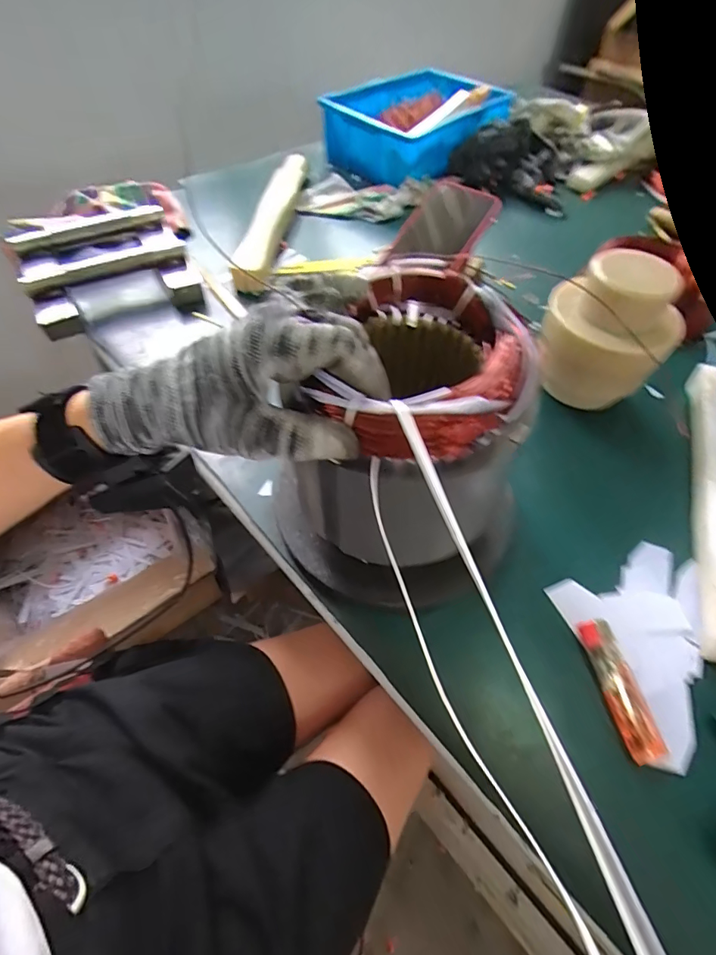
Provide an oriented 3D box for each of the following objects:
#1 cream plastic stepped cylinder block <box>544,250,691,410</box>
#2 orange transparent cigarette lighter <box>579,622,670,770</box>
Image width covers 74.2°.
[{"bbox_3d":[0.229,-0.129,0.448,0.108,0.135,0.096,14,54,7],"label":"cream plastic stepped cylinder block"},{"bbox_3d":[0.176,0.141,0.319,0.024,0.008,0.087,-9,57,-6],"label":"orange transparent cigarette lighter"}]

